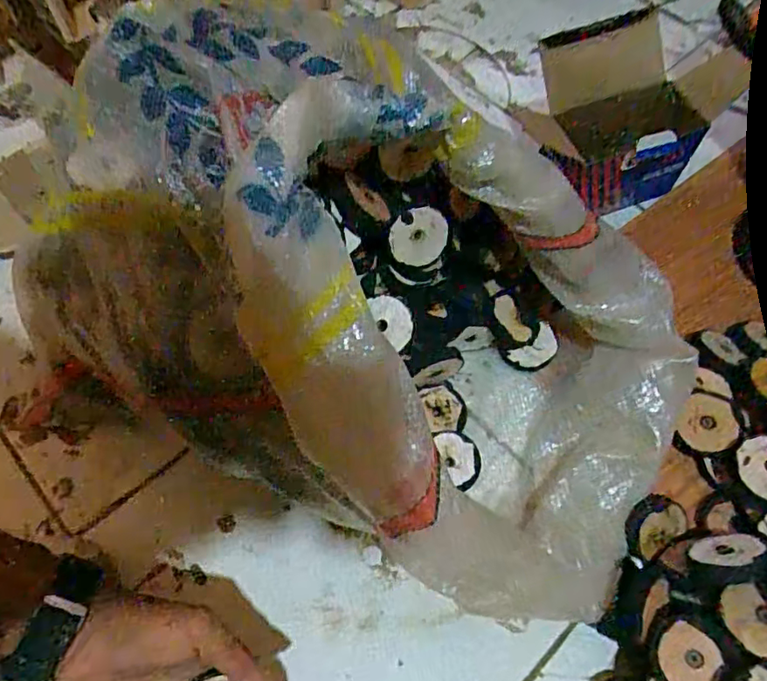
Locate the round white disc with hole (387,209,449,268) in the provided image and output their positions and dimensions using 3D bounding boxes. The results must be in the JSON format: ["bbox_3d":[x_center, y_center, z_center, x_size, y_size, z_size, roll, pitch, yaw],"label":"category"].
[{"bbox_3d":[0.028,-0.079,0.455,0.045,0.044,0.010,-32,38,10],"label":"round white disc with hole"}]

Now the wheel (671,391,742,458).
[{"bbox_3d":[0.255,0.066,0.458,0.042,0.005,0.049,24,89,24],"label":"wheel"}]

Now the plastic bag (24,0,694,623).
[{"bbox_3d":[0.014,-0.019,0.411,0.421,0.255,0.271,25,63,13],"label":"plastic bag"}]

